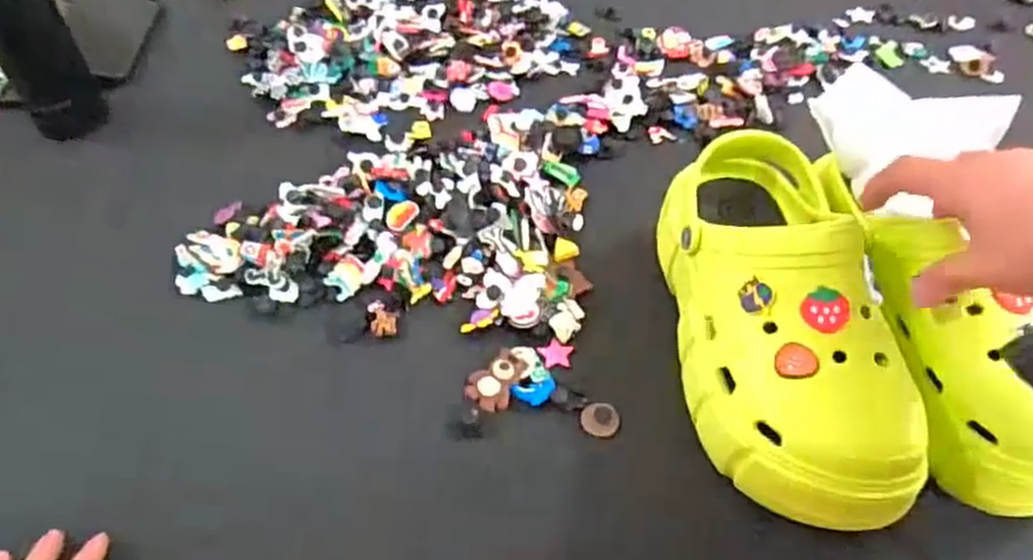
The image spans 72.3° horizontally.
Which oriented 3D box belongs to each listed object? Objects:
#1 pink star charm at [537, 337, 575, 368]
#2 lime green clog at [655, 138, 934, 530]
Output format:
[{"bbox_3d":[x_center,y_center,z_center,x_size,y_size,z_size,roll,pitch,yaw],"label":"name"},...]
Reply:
[{"bbox_3d":[0.027,0.053,0.498,0.024,0.004,0.024,11,51,10],"label":"pink star charm"},{"bbox_3d":[0.160,0.024,0.440,0.107,0.102,0.250,-4,50,-3],"label":"lime green clog"}]

